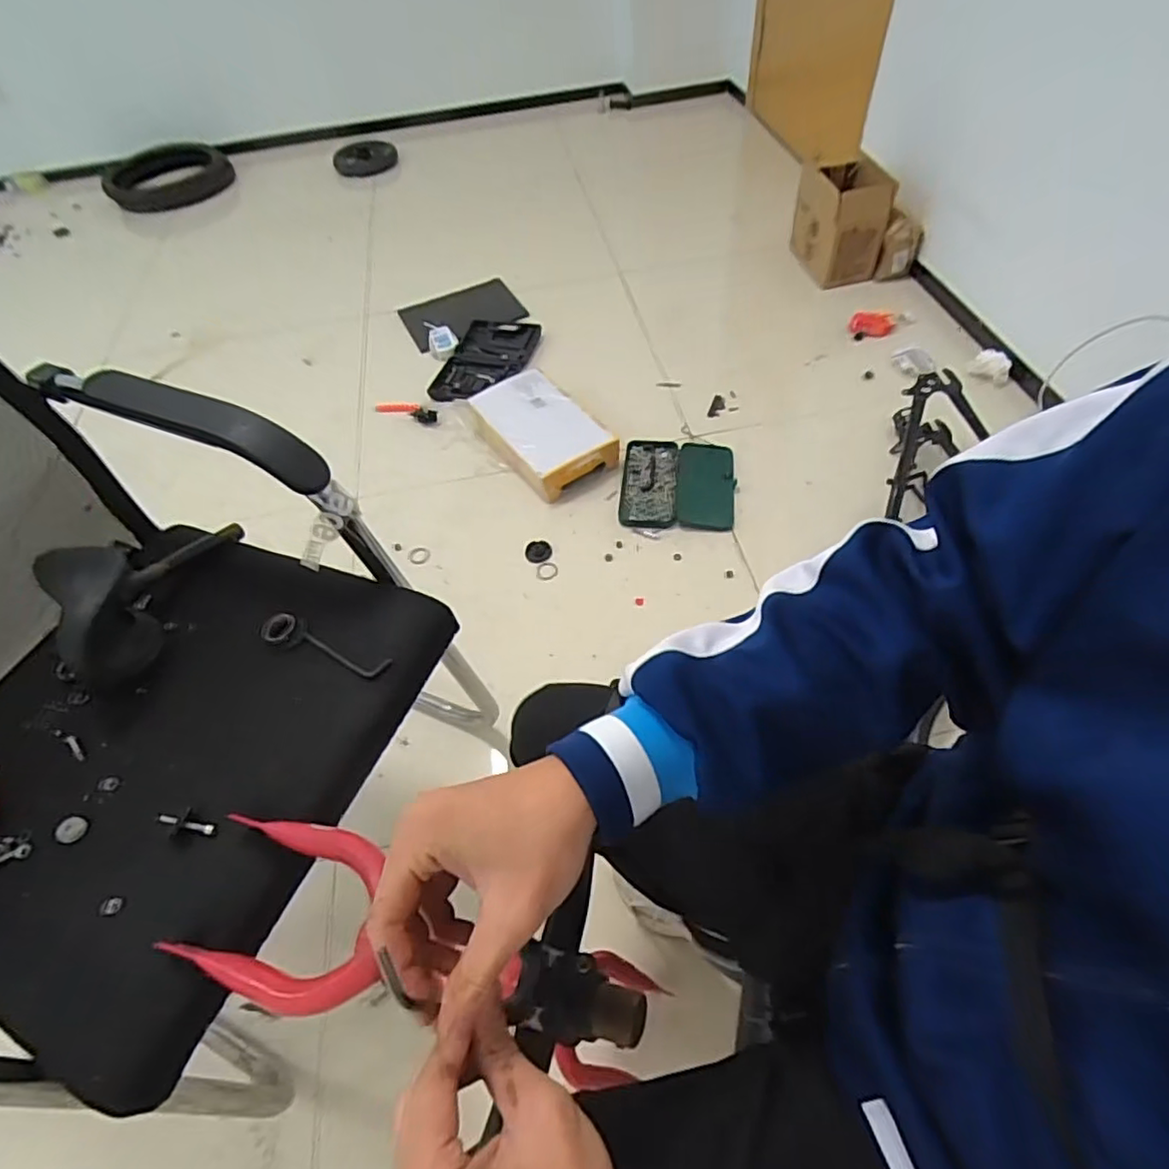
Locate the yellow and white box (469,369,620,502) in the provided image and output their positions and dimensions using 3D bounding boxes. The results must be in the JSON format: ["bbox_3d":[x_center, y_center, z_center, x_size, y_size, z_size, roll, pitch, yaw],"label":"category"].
[{"bbox_3d":[-0.098,-0.345,1.450,0.207,0.105,0.347,-34,58,-18],"label":"yellow and white box"}]

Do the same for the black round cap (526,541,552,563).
[{"bbox_3d":[-0.097,-0.069,1.321,0.055,0.015,0.055,-2,55,3],"label":"black round cap"}]

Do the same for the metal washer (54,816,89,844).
[{"bbox_3d":[-0.467,0.223,0.573,0.028,0.004,0.023,4,55,7],"label":"metal washer"}]

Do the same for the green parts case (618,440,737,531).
[{"bbox_3d":[0.206,-0.220,1.390,0.245,0.032,0.253,4,55,7],"label":"green parts case"}]

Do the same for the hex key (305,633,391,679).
[{"bbox_3d":[-0.250,0.074,0.651,0.102,0.006,0.026,14,57,14],"label":"hex key"}]

